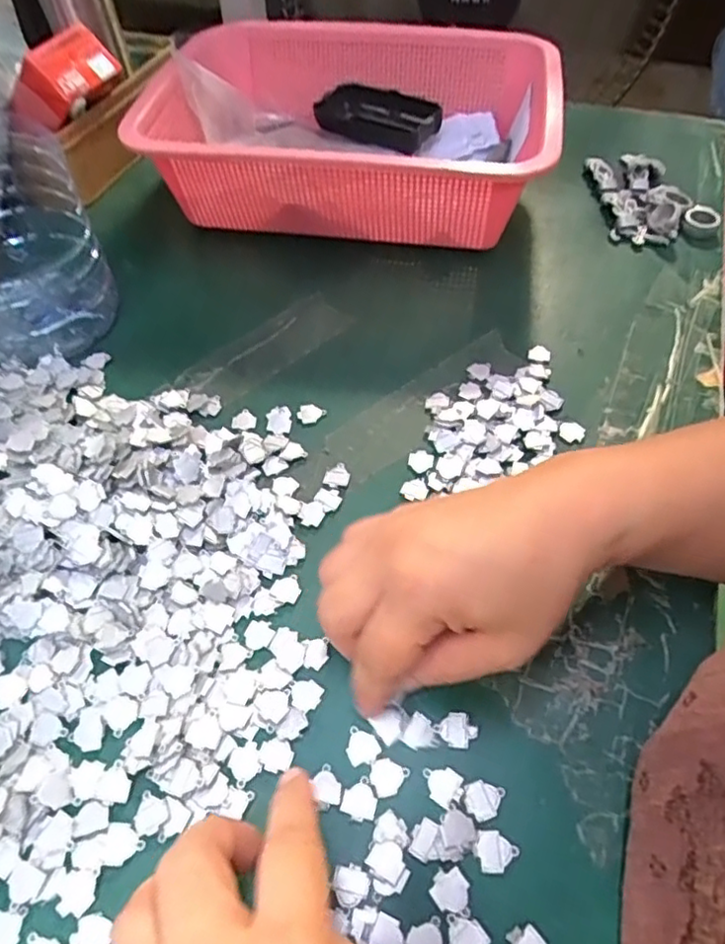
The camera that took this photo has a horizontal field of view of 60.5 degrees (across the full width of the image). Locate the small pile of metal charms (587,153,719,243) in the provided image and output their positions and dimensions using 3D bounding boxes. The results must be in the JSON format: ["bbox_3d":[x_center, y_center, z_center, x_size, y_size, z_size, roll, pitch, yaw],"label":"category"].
[{"bbox_3d":[0.229,-0.220,0.495,0.079,0.025,0.097,-1,54,1],"label":"small pile of metal charms"}]

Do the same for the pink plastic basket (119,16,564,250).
[{"bbox_3d":[-0.008,-0.261,0.489,0.298,0.088,0.210,9,54,8],"label":"pink plastic basket"}]

